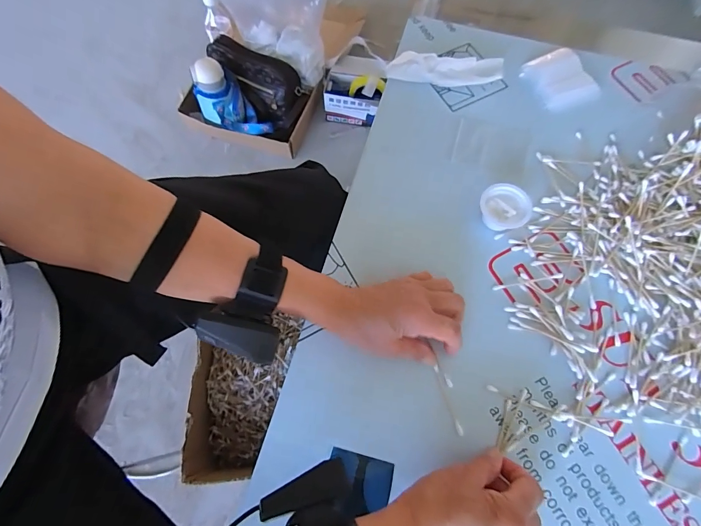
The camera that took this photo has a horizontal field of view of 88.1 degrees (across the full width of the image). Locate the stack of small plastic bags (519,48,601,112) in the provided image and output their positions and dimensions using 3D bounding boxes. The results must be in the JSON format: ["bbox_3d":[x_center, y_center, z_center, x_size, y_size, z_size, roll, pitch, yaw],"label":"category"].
[{"bbox_3d":[0.282,-0.245,0.484,0.077,0.014,0.086,-27,73,-7],"label":"stack of small plastic bags"}]

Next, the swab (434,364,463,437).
[{"bbox_3d":[0.095,0.133,0.354,0.006,0.004,0.067,-17,72,-4],"label":"swab"}]

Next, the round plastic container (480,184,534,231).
[{"bbox_3d":[0.173,-0.062,0.409,0.049,0.026,0.052,0,72,1],"label":"round plastic container"}]

